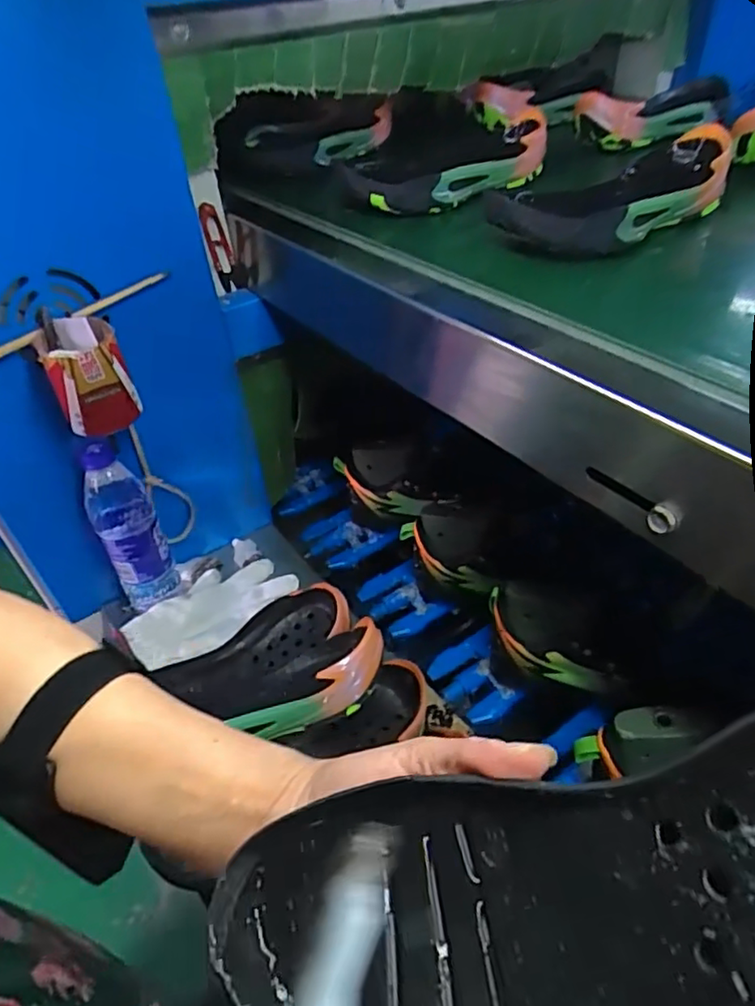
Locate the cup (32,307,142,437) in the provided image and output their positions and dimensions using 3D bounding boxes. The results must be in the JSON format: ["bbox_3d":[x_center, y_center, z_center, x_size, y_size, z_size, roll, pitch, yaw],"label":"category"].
[{"bbox_3d":[-0.265,-0.118,0.566,0.066,0.093,0.070,-23,44,-18],"label":"cup"}]

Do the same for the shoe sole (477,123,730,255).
[{"bbox_3d":[0.199,-0.258,0.518,0.247,0.048,0.090,-29,46,-23],"label":"shoe sole"}]

